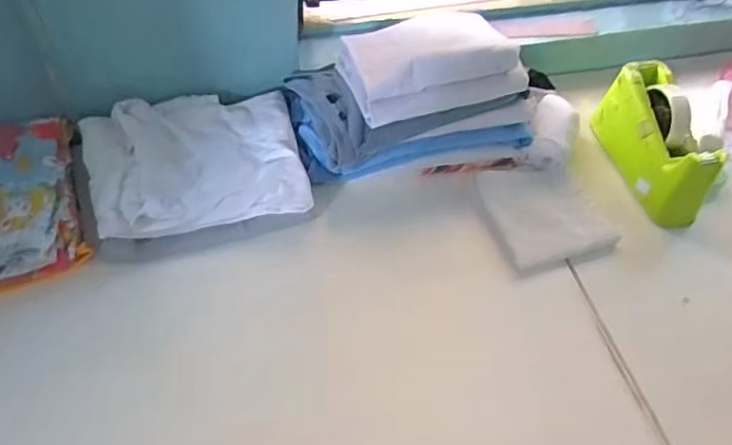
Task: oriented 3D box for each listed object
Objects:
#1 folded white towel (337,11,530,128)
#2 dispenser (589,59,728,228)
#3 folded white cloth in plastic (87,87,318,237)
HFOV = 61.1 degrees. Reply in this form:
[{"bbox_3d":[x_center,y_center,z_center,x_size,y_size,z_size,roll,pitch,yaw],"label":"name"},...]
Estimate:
[{"bbox_3d":[0.076,-0.199,0.745,0.191,0.068,0.143,-14,55,-14],"label":"folded white towel"},{"bbox_3d":[0.371,-0.106,0.794,0.070,0.110,0.196,-3,53,-7],"label":"dispenser"},{"bbox_3d":[-0.202,-0.074,0.743,0.239,0.039,0.181,-11,55,-13],"label":"folded white cloth in plastic"}]

